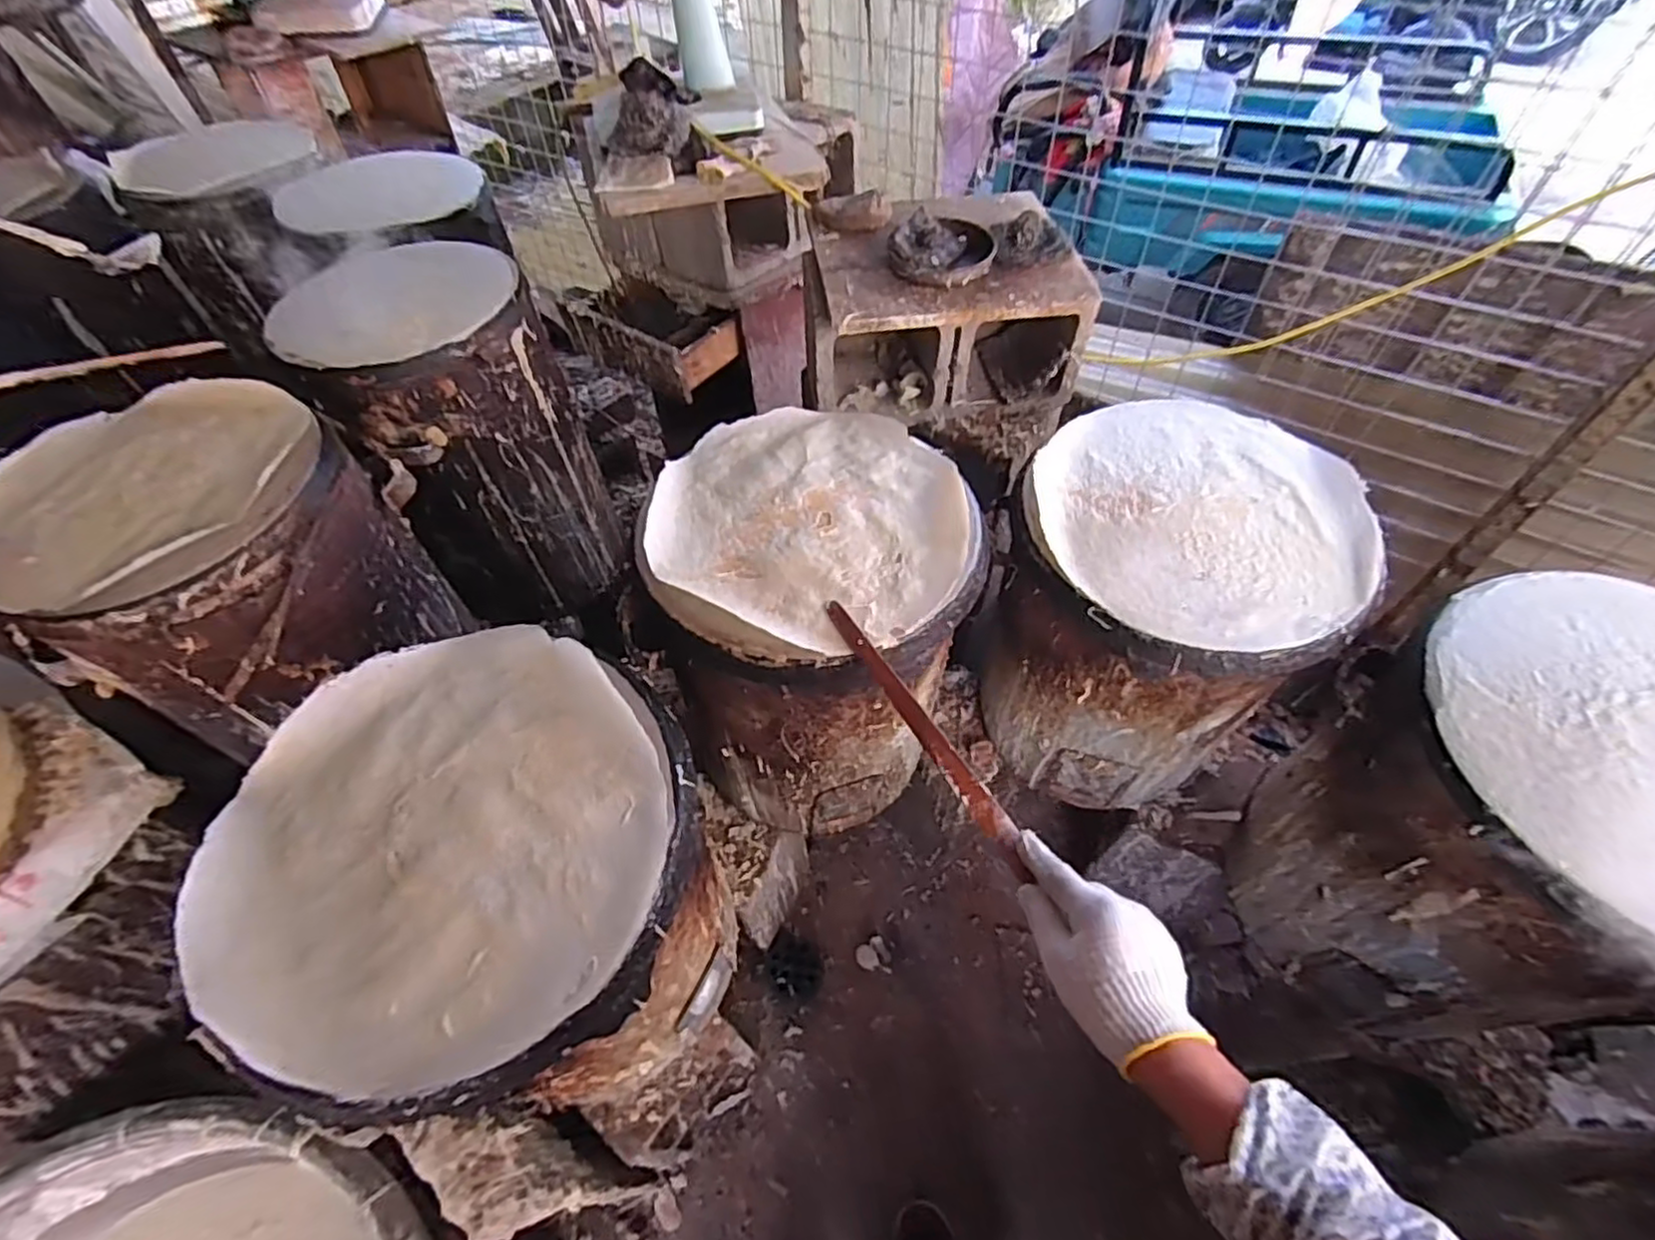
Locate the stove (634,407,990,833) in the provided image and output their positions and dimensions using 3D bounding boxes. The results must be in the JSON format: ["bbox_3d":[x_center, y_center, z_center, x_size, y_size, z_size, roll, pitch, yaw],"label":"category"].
[{"bbox_3d":[-0.008,0.009,0.932,0.333,0.441,0.364,-4,53,0],"label":"stove"}]

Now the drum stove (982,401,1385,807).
[{"bbox_3d":[0.422,0.018,0.962,0.365,0.463,0.356,36,63,26],"label":"drum stove"}]

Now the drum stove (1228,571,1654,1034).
[{"bbox_3d":[0.741,0.237,0.781,0.367,0.460,0.364,-1,53,2],"label":"drum stove"}]

